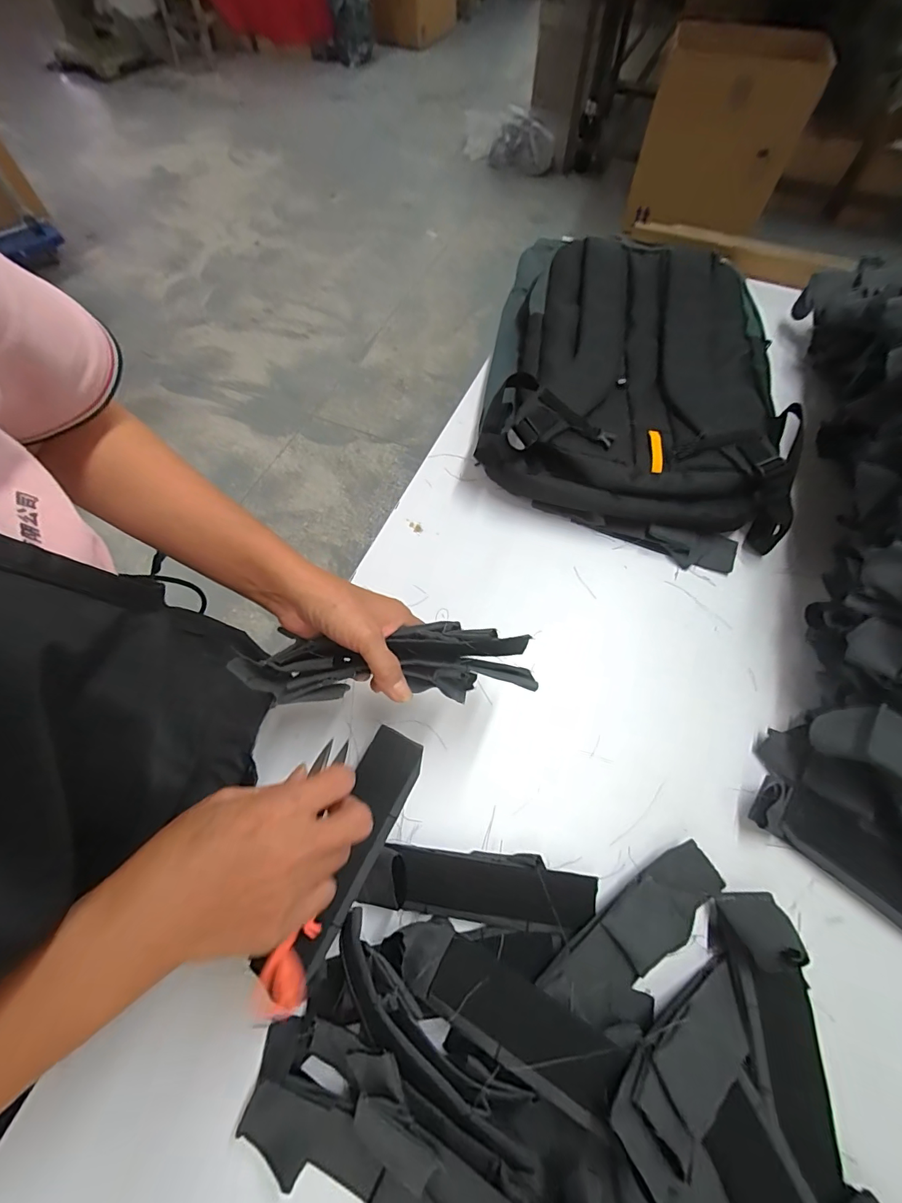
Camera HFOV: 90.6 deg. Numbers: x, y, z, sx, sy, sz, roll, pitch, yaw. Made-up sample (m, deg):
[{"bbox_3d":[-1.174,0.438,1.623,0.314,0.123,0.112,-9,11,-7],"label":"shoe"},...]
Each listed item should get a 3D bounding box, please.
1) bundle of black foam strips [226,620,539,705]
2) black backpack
[{"bbox_3d":[-0.048,0.047,0.331,0.210,0.037,0.048,-3,63,-1],"label":"bundle of black foam strips"},{"bbox_3d":[0.237,-0.305,0.602,0.358,0.095,0.500,8,63,4],"label":"black backpack"}]

